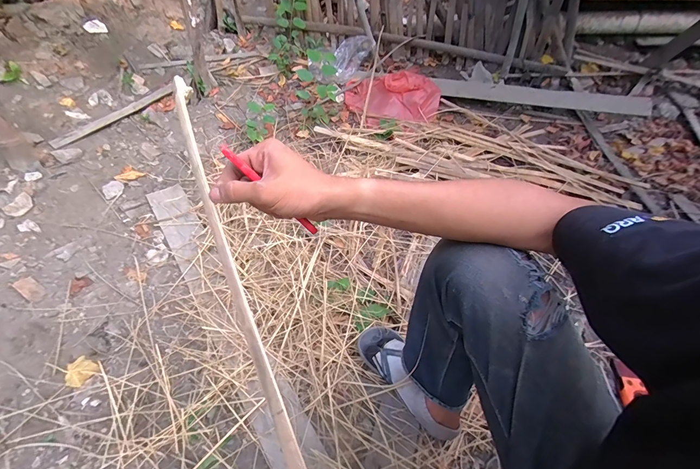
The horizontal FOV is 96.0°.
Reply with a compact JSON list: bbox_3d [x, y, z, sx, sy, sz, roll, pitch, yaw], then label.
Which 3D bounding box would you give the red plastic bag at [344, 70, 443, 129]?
[{"bbox_3d":[0.180,-0.596,1.346,0.377,0.106,0.310,-9,54,-6],"label":"red plastic bag"}]

